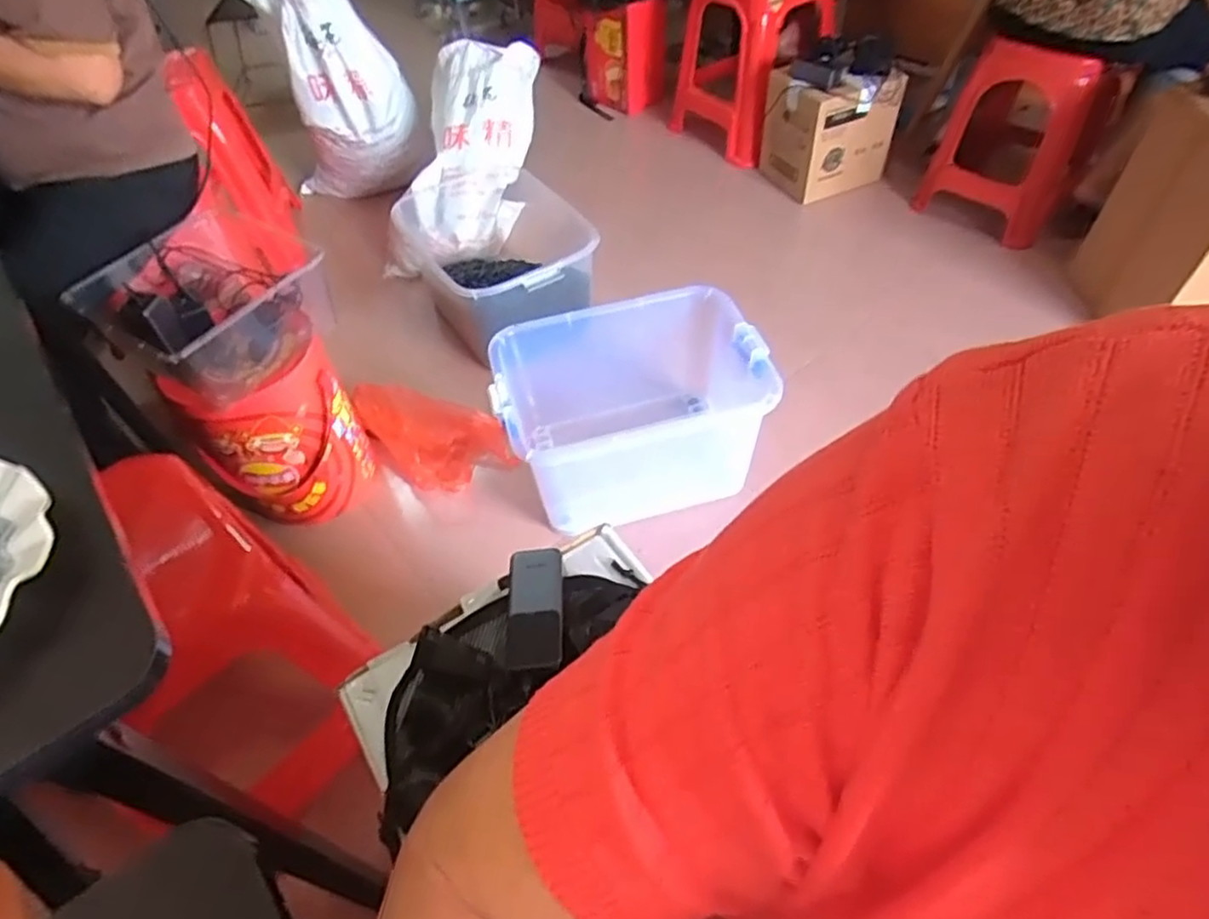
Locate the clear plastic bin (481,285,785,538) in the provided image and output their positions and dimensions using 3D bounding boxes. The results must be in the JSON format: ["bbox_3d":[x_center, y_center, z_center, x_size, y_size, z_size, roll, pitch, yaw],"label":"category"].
[{"bbox_3d":[0.070,-0.078,1.306,0.507,0.293,0.325,-12,51,-6],"label":"clear plastic bin"}]

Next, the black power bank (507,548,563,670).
[{"bbox_3d":[-0.068,0.144,0.670,0.052,0.019,0.131,-4,51,0],"label":"black power bank"}]

